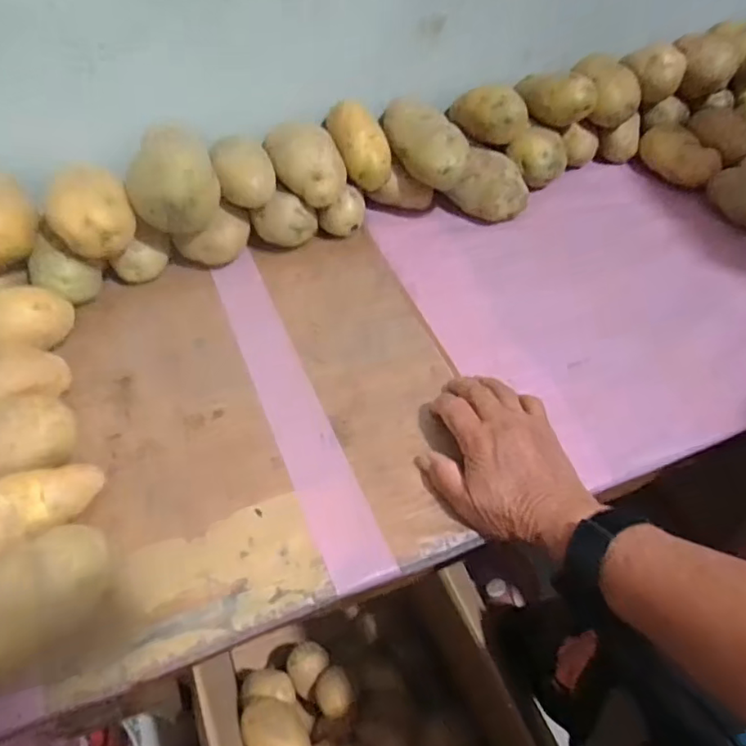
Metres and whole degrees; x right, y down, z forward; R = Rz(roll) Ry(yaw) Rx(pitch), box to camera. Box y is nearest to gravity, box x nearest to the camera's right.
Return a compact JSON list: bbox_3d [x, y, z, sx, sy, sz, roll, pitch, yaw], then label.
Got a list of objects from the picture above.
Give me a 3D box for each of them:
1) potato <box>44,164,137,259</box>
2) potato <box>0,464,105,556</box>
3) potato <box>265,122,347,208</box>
[{"bbox_3d":[-0.250,-0.143,0.504,0.067,0.063,0.051,-26,55,-18],"label":"potato"},{"bbox_3d":[-0.234,0.089,0.379,0.103,0.037,0.039,-27,53,-38],"label":"potato"},{"bbox_3d":[-0.065,-0.208,0.568,0.073,0.052,0.068,-5,52,-3],"label":"potato"}]

